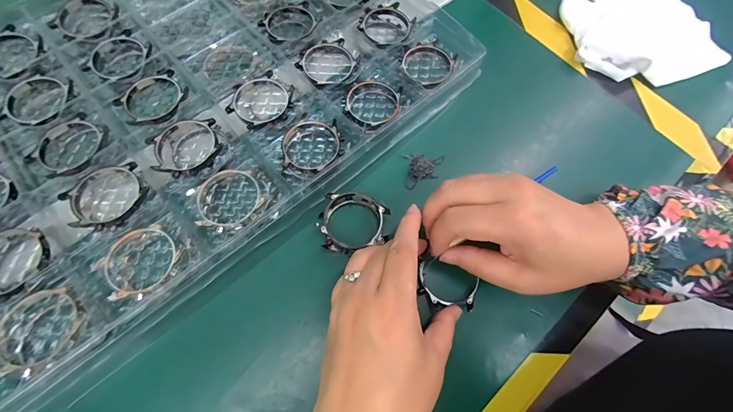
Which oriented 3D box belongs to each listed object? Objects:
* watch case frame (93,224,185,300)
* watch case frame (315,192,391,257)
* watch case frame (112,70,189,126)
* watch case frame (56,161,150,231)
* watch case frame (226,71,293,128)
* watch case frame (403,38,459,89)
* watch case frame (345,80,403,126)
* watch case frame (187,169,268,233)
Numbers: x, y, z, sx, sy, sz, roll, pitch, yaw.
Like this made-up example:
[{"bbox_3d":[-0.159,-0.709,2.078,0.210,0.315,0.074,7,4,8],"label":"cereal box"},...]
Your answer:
[{"bbox_3d":[-0.154,0.037,0.219,0.044,0.004,0.048,44,69,12],"label":"watch case frame"},{"bbox_3d":[-0.010,0.014,0.255,0.054,0.016,0.049,2,70,-2],"label":"watch case frame"},{"bbox_3d":[-0.178,-0.089,0.273,0.053,0.008,0.051,-42,78,-15],"label":"watch case frame"},{"bbox_3d":[-0.191,-0.008,0.239,0.052,0.010,0.049,-34,75,-13],"label":"watch case frame"},{"bbox_3d":[-0.092,-0.091,0.277,0.053,0.010,0.053,37,73,10],"label":"watch case frame"},{"bbox_3d":[0.060,-0.134,0.303,0.050,0.012,0.045,-43,78,-15],"label":"watch case frame"},{"bbox_3d":[0.006,-0.090,0.283,0.046,0.010,0.045,8,70,0],"label":"watch case frame"},{"bbox_3d":[-0.101,-0.005,0.242,0.052,0.012,0.047,-39,77,-15],"label":"watch case frame"}]

